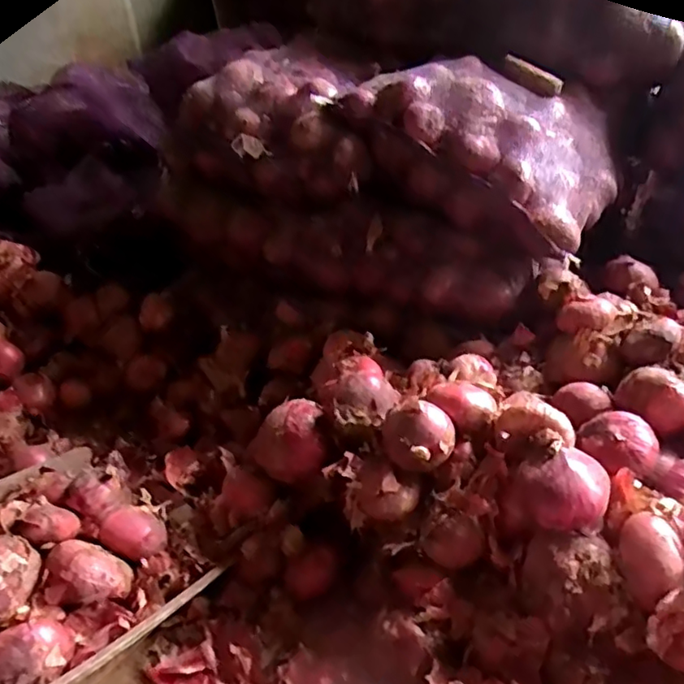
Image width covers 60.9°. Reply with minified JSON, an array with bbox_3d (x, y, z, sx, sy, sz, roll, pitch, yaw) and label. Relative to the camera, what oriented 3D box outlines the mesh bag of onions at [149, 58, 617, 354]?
[{"bbox_3d":[0.047,-0.284,1.045,0.757,0.344,0.353,16,41,27],"label":"mesh bag of onions"}]

